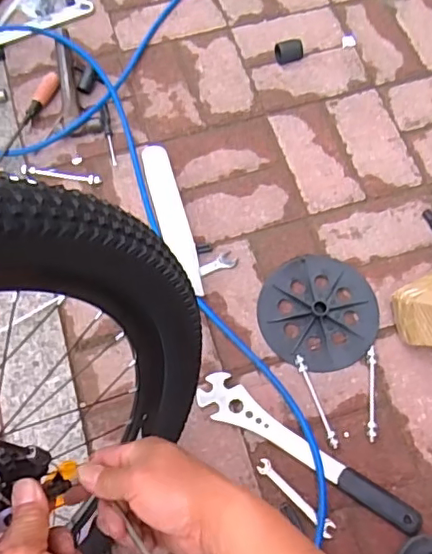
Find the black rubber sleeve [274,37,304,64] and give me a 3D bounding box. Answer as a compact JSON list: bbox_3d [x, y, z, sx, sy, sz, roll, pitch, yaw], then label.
[{"bbox_3d":[0.127,-0.395,0.993,0.045,0.033,0.032,-13,67,-5],"label":"black rubber sleeve"}]

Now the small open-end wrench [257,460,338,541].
[{"bbox_3d":[0.100,0.274,0.710,0.120,0.008,0.021,40,72,17],"label":"small open-end wrench"}]

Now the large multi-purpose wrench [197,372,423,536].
[{"bbox_3d":[0.112,0.228,0.729,0.311,0.012,0.053,34,71,15],"label":"large multi-purpose wrench"}]

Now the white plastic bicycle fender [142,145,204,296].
[{"bbox_3d":[-0.066,-0.089,0.860,0.043,0.030,0.258,-14,67,-6],"label":"white plastic bicycle fender"}]

